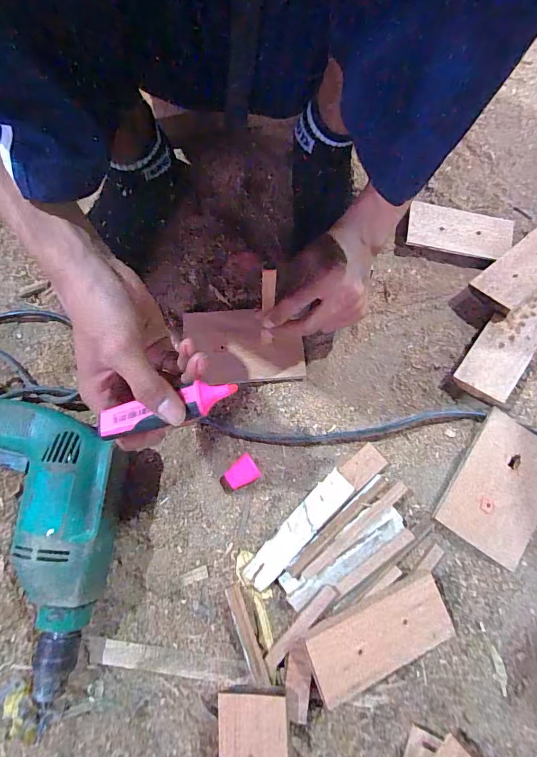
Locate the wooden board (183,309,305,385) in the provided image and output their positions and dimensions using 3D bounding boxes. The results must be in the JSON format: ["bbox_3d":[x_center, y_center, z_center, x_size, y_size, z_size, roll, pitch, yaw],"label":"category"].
[{"bbox_3d":[-0.028,-0.037,0.426,0.126,0.010,0.083,-4,73,3],"label":"wooden board"}]

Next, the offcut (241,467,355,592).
[{"bbox_3d":[0.028,0.141,0.371,0.027,0.011,0.126,44,77,11],"label":"offcut"}]

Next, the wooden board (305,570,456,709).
[{"bbox_3d":[0.093,0.212,0.329,0.122,0.008,0.054,-18,66,-14],"label":"wooden board"}]

